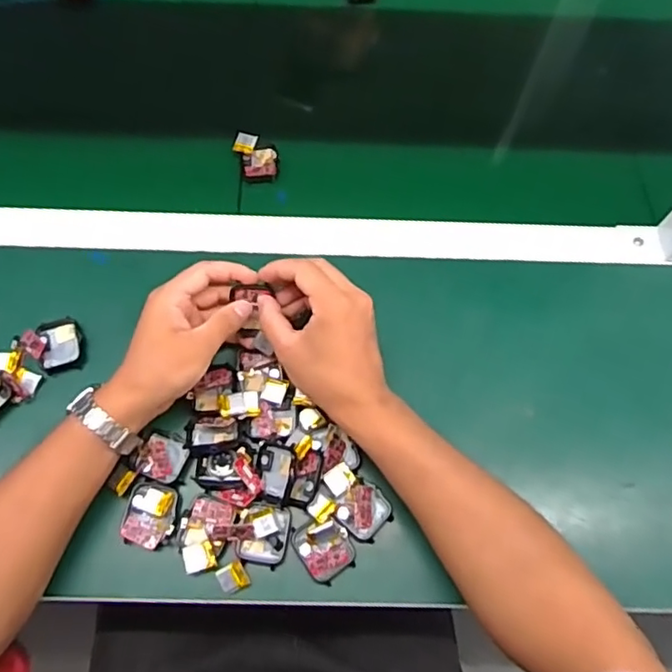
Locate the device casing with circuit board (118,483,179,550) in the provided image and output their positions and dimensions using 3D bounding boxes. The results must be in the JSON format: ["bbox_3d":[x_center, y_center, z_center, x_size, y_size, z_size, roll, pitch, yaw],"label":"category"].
[{"bbox_3d":[-0.143,0.138,0.446,0.038,0.008,0.046,11,67,3],"label":"device casing with circuit board"}]

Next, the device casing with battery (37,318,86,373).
[{"bbox_3d":[-0.235,0.009,0.503,0.035,0.018,0.046,-15,68,-8],"label":"device casing with battery"}]

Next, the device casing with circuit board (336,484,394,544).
[{"bbox_3d":[0.023,0.136,0.450,0.038,0.015,0.038,40,72,14],"label":"device casing with circuit board"}]

